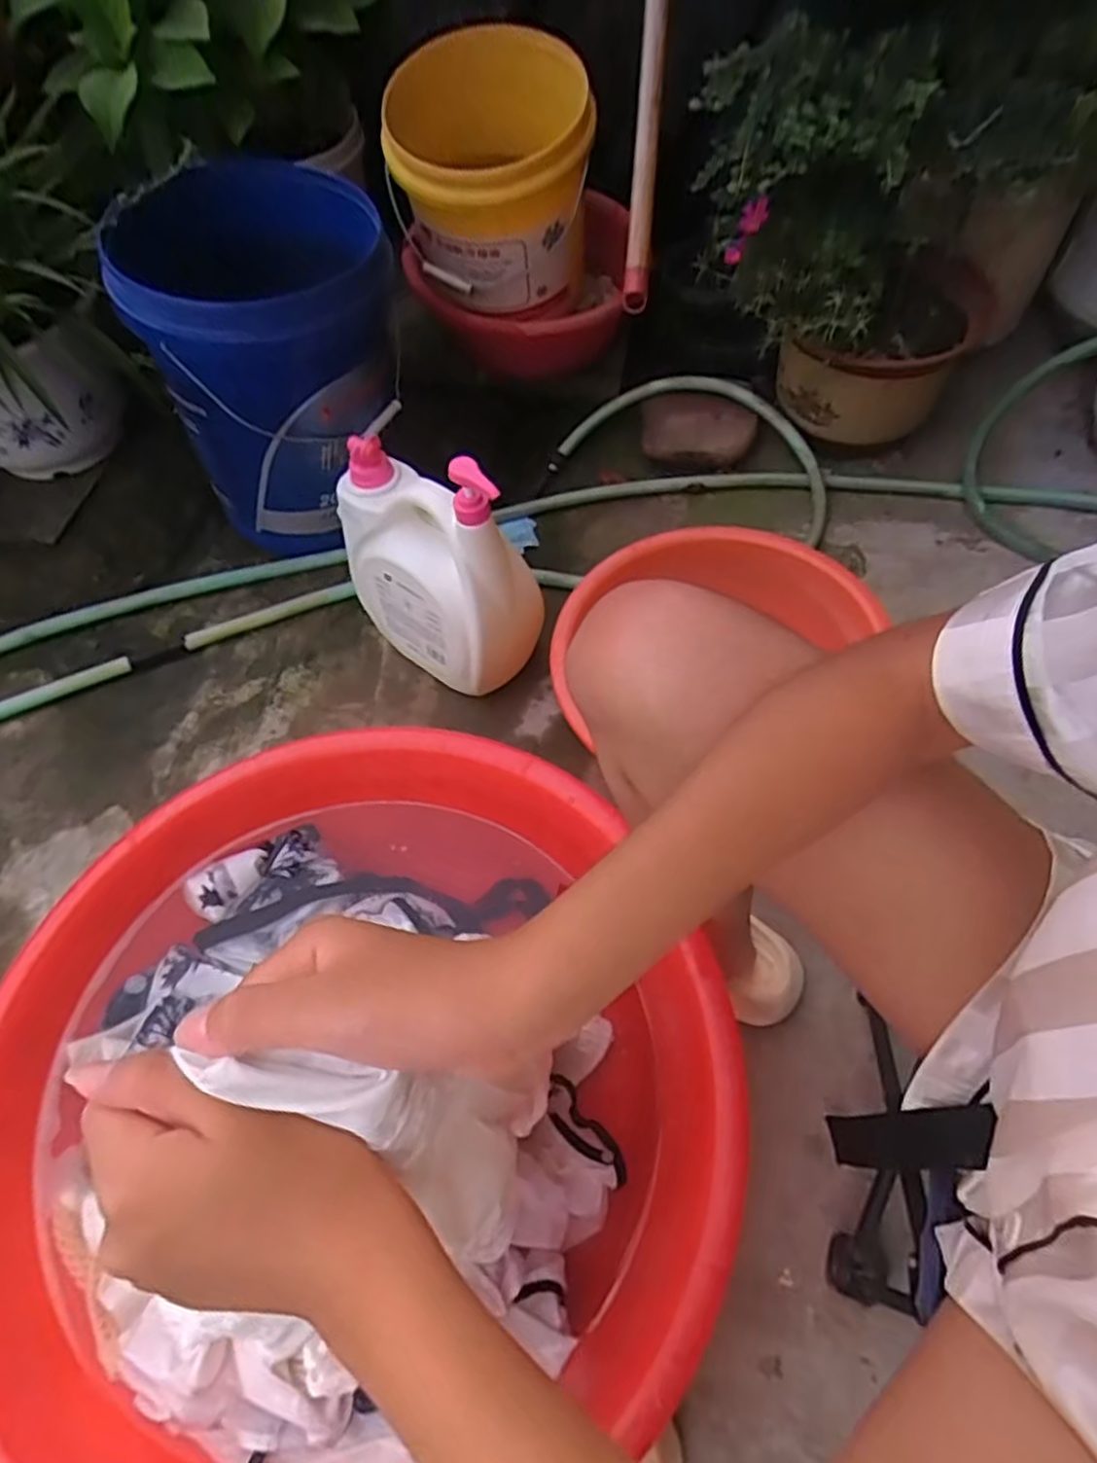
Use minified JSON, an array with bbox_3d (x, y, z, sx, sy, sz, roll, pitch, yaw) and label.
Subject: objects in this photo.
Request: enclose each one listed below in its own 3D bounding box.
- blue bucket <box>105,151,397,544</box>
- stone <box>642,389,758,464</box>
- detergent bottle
[{"bbox_3d":[-0.350,-0.493,0.975,0.298,0.346,0.336,-19,62,-13],"label":"blue bucket"},{"bbox_3d":[0.220,-0.444,1.087,0.155,0.080,0.087,6,59,1],"label":"stone"},{"bbox_3d":[-0.130,-0.197,0.840,0.123,0.312,0.218,-38,68,-22],"label":"detergent bottle"}]

